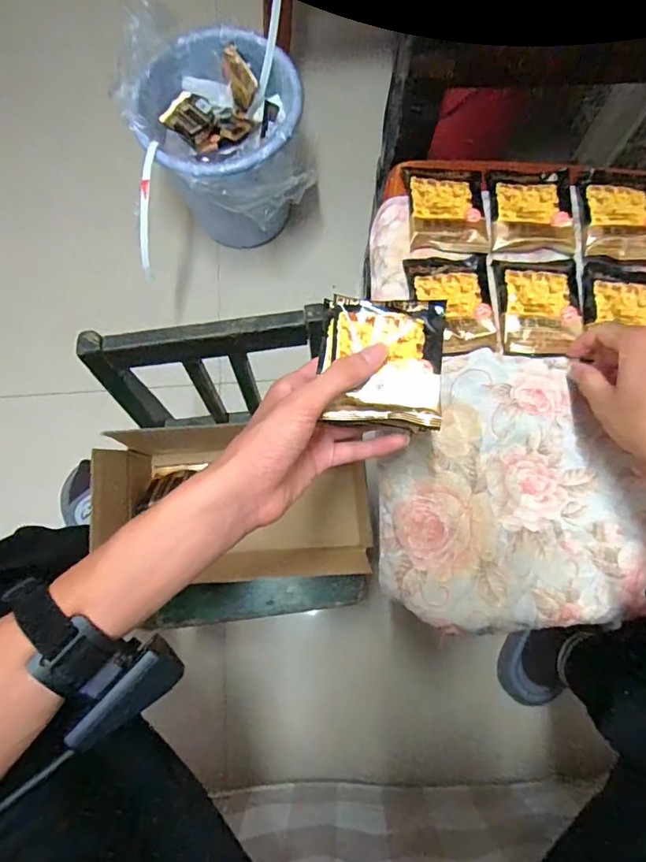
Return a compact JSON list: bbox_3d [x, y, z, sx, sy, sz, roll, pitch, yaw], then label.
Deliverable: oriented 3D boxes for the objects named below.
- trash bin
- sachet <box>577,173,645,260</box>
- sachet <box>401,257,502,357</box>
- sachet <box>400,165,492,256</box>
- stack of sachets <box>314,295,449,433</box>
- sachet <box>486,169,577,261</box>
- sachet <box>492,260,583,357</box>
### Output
[{"bbox_3d":[-0.154,-0.457,0.851,0.248,0.265,0.272,-11,78,-1],"label":"trash bin"},{"bbox_3d":[0.285,-0.206,0.467,0.078,0.020,0.098,0,78,1],"label":"sachet"},{"bbox_3d":[0.118,-0.118,0.446,0.074,0.014,0.095,-4,78,0],"label":"sachet"},{"bbox_3d":[0.118,-0.210,0.462,0.074,0.014,0.086,-2,78,1],"label":"sachet"},{"bbox_3d":[0.039,-0.047,0.331,0.079,0.020,0.082,4,78,2],"label":"stack of sachets"},{"bbox_3d":[0.196,-0.208,0.463,0.074,0.011,0.088,1,78,1],"label":"sachet"},{"bbox_3d":[0.197,-0.114,0.447,0.074,0.014,0.091,0,78,1],"label":"sachet"}]

